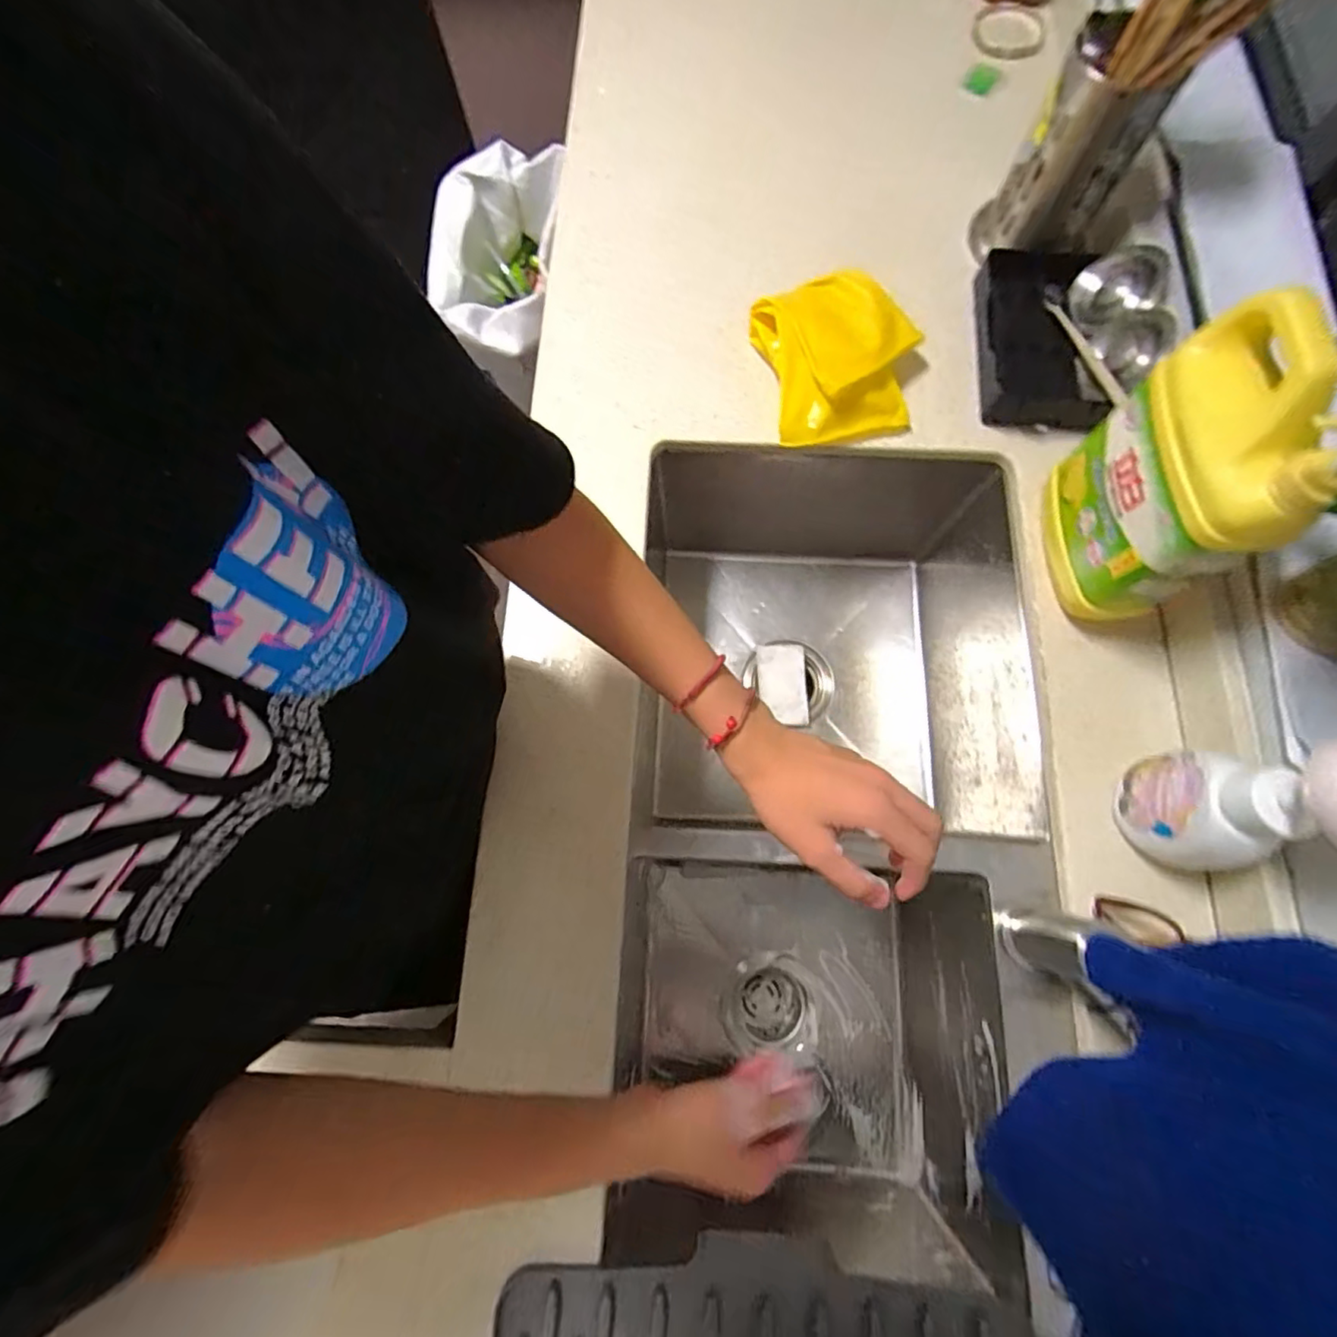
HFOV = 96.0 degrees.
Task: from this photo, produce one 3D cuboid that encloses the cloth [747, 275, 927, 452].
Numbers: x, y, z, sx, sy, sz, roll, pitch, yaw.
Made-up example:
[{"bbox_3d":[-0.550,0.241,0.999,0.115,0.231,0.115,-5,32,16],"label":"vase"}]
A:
[{"bbox_3d":[0.170,-0.303,0.592,0.151,0.055,0.155,-12,76,-2],"label":"cloth"}]

